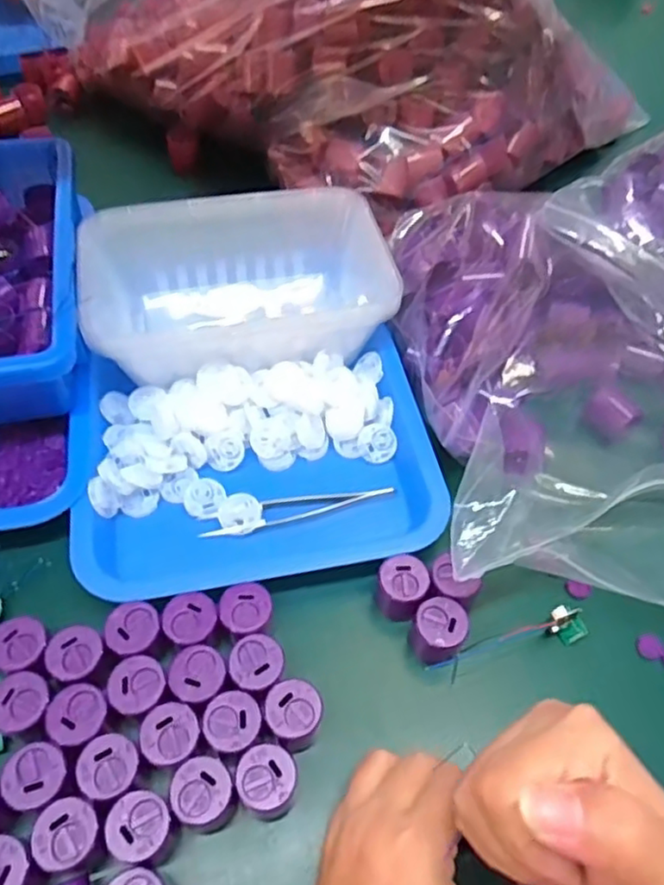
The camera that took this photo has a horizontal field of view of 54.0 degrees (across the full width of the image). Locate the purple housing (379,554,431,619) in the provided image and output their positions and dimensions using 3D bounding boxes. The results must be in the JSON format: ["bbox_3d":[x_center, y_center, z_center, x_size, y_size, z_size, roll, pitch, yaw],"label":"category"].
[{"bbox_3d":[0.041,0.086,0.377,0.028,0.032,0.031,24,57,14],"label":"purple housing"}]

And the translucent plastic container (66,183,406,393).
[{"bbox_3d":[-0.070,-0.103,0.489,0.215,0.095,0.136,-13,56,-11],"label":"translucent plastic container"}]

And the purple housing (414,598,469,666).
[{"bbox_3d":[0.059,0.105,0.363,0.026,0.032,0.029,18,56,10],"label":"purple housing"}]

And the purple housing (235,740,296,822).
[{"bbox_3d":[-0.031,0.165,0.316,0.027,0.034,0.028,1,54,-2],"label":"purple housing"}]

